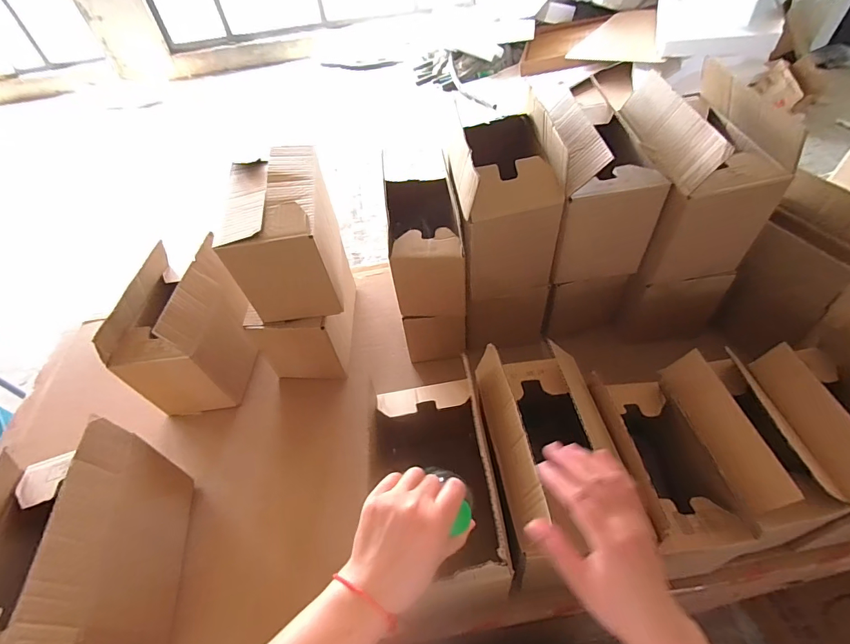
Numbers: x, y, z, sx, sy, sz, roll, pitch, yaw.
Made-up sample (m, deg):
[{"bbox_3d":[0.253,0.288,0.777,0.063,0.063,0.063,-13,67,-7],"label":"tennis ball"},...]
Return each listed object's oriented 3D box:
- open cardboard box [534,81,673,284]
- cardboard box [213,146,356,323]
[{"bbox_3d":[0.252,-0.196,0.622,0.136,0.228,0.205,-5,50,1],"label":"open cardboard box"},{"bbox_3d":[-0.218,-0.140,0.647,0.144,0.164,0.217,-9,50,-1],"label":"cardboard box"}]

